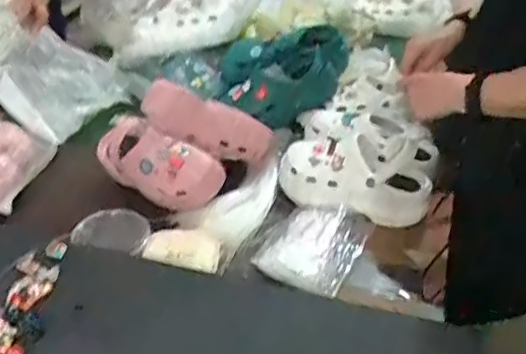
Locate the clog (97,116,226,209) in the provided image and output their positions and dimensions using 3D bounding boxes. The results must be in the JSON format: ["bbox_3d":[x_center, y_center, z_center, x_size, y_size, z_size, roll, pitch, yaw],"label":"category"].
[{"bbox_3d":[-0.208,-0.044,1.164,0.258,0.125,0.101,23,40,31],"label":"clog"}]

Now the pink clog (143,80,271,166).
[{"bbox_3d":[-0.109,-0.111,1.243,0.272,0.104,0.086,22,32,-9],"label":"pink clog"}]

